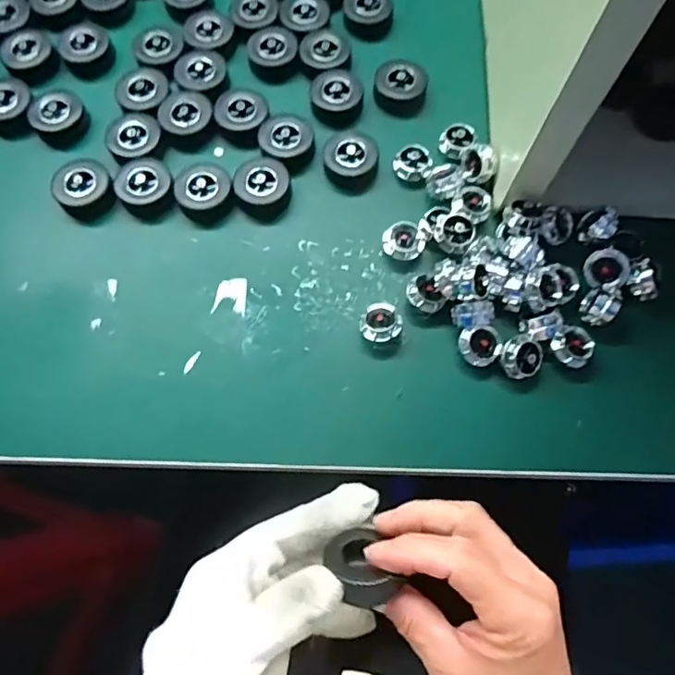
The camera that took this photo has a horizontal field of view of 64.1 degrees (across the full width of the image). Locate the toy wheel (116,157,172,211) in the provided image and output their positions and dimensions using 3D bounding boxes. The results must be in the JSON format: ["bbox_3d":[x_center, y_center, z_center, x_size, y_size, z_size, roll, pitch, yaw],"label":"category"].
[{"bbox_3d":[-0.128,-0.101,0.358,0.034,0.013,0.034,0,72,0],"label":"toy wheel"}]

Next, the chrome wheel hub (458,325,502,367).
[{"bbox_3d":[0.085,0.004,0.323,0.023,0.012,0.025,-28,106,0],"label":"chrome wheel hub"}]

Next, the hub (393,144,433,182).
[{"bbox_3d":[0.052,-0.119,0.374,0.025,0.017,0.023,0,72,0],"label":"hub"}]

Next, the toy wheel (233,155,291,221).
[{"bbox_3d":[-0.051,-0.102,0.367,0.035,0.015,0.037,7,72,3],"label":"toy wheel"}]

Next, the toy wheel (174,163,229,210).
[{"bbox_3d":[-0.091,-0.101,0.366,0.036,0.014,0.033,0,72,0],"label":"toy wheel"}]

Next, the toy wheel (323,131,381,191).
[{"bbox_3d":[0.010,-0.124,0.375,0.037,0.019,0.034,0,72,0],"label":"toy wheel"}]

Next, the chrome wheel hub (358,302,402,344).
[{"bbox_3d":[0.026,-0.007,0.330,0.023,0.017,0.024,0,72,0],"label":"chrome wheel hub"}]

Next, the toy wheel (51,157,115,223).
[{"bbox_3d":[-0.167,-0.098,0.357,0.036,0.018,0.035,0,72,0],"label":"toy wheel"}]

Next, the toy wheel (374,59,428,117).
[{"bbox_3d":[0.045,-0.179,0.388,0.035,0.019,0.030,25,74,8],"label":"toy wheel"}]

